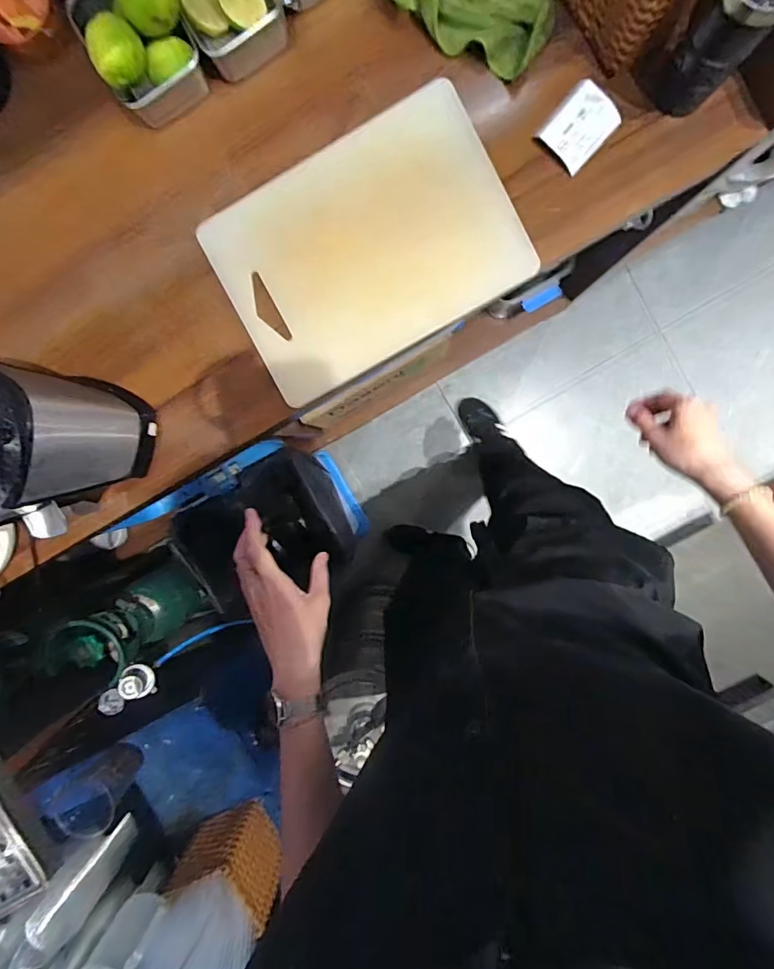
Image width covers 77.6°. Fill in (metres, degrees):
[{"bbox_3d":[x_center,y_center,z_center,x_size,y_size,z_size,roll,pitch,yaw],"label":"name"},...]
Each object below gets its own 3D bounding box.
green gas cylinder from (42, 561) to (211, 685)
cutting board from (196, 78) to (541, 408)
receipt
[{"bbox_3d":[-0.506,0.279,0.948,0.156,0.323,0.126,-33,93,6],"label":"green gas cylinder"},{"bbox_3d":[-0.021,-0.290,0.592,0.355,0.016,0.245,-29,101,2],"label":"cutting board"},{"bbox_3d":[0.222,-0.411,0.553,0.063,0.017,0.077,43,97,-2],"label":"receipt"}]

